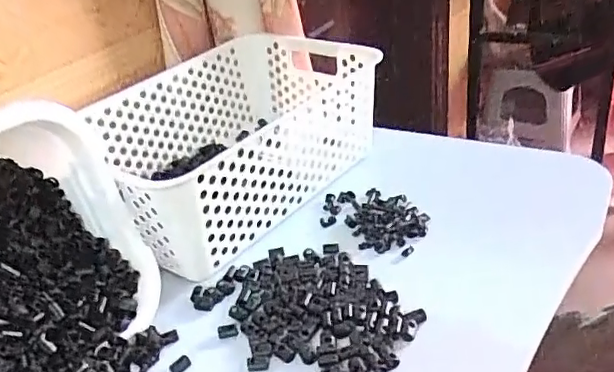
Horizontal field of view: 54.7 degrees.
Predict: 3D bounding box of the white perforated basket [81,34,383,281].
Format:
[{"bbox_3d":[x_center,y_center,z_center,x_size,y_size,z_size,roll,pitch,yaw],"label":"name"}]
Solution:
[{"bbox_3d":[-0.080,-0.047,0.620,0.207,0.119,0.294,22,41,39],"label":"white perforated basket"}]

